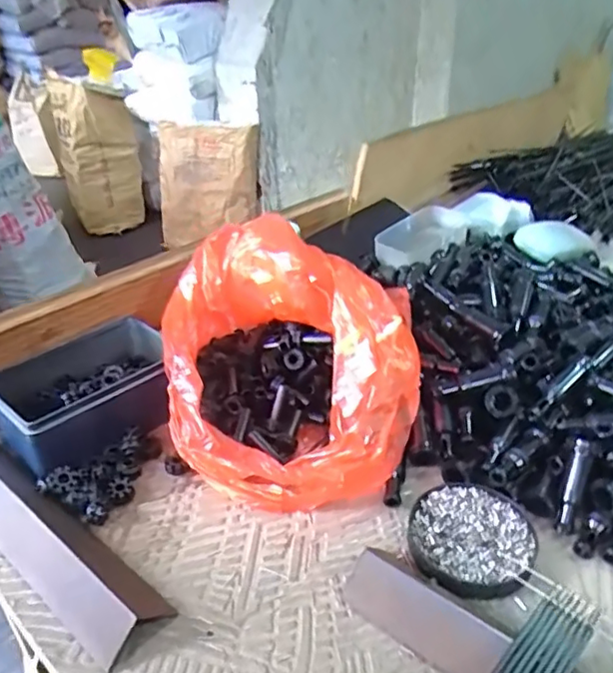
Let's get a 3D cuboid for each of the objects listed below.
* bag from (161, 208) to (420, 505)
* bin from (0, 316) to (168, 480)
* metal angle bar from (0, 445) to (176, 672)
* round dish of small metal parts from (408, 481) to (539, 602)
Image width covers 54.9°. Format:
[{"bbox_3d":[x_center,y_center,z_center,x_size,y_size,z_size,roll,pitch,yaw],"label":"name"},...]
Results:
[{"bbox_3d":[-0.018,0.020,0.472,0.178,0.137,0.216,-8,33,-13],"label":"bag"},{"bbox_3d":[-0.179,0.043,0.504,0.161,0.055,0.101,-26,40,-35],"label":"bin"},{"bbox_3d":[-0.189,0.121,0.403,0.245,0.035,0.049,25,40,34],"label":"metal angle bar"},{"bbox_3d":[0.112,0.137,0.400,0.080,0.017,0.084,0,32,0],"label":"round dish of small metal parts"}]

